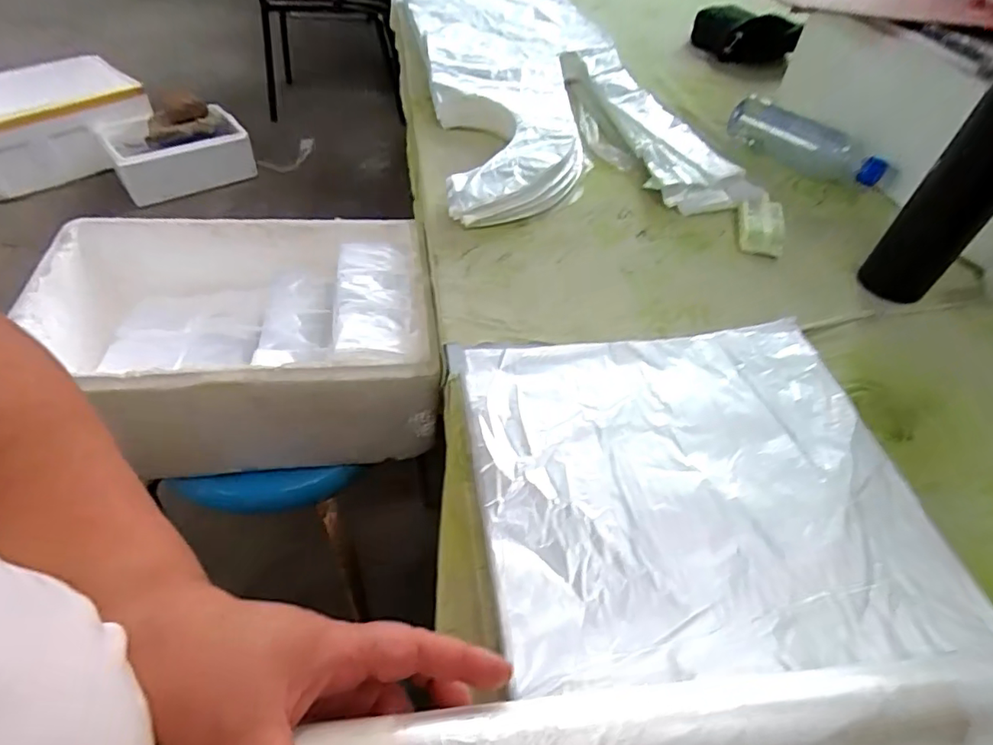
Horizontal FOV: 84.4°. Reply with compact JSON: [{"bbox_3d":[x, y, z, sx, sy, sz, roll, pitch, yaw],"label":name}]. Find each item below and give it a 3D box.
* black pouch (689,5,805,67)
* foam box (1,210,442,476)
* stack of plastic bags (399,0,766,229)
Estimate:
[{"bbox_3d":[0.448,-0.615,1.006,0.205,0.077,0.041,28,52,20],"label":"black pouch"},{"bbox_3d":[-0.274,-0.037,0.629,0.390,0.158,0.255,-4,48,-8],"label":"foam box"},{"bbox_3d":[0.042,-0.521,0.911,0.353,0.072,0.911,-6,48,-10],"label":"stack of plastic bags"}]

